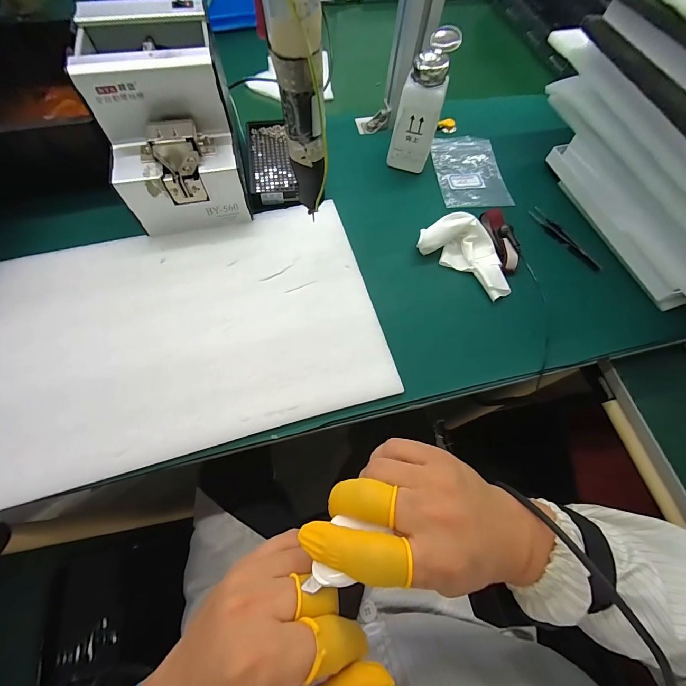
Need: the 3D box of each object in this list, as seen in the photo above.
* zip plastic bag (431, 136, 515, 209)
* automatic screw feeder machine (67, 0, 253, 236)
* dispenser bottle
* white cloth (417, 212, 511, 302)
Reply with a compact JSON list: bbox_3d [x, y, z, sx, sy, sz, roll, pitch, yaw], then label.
[{"bbox_3d":[0.181,-0.247,0.462,0.096,0.007,0.135,-3,69,-6],"label":"zip plastic bag"},{"bbox_3d":[-0.185,-0.240,0.358,0.127,0.146,0.170,-12,67,-7],"label":"automatic screw feeder machine"},{"bbox_3d":[0.097,-0.289,0.406,0.056,0.128,0.052,14,66,5],"label":"dispenser bottle"},{"bbox_3d":[0.155,-0.111,0.382,0.116,0.031,0.066,34,69,13],"label":"white cloth"}]

